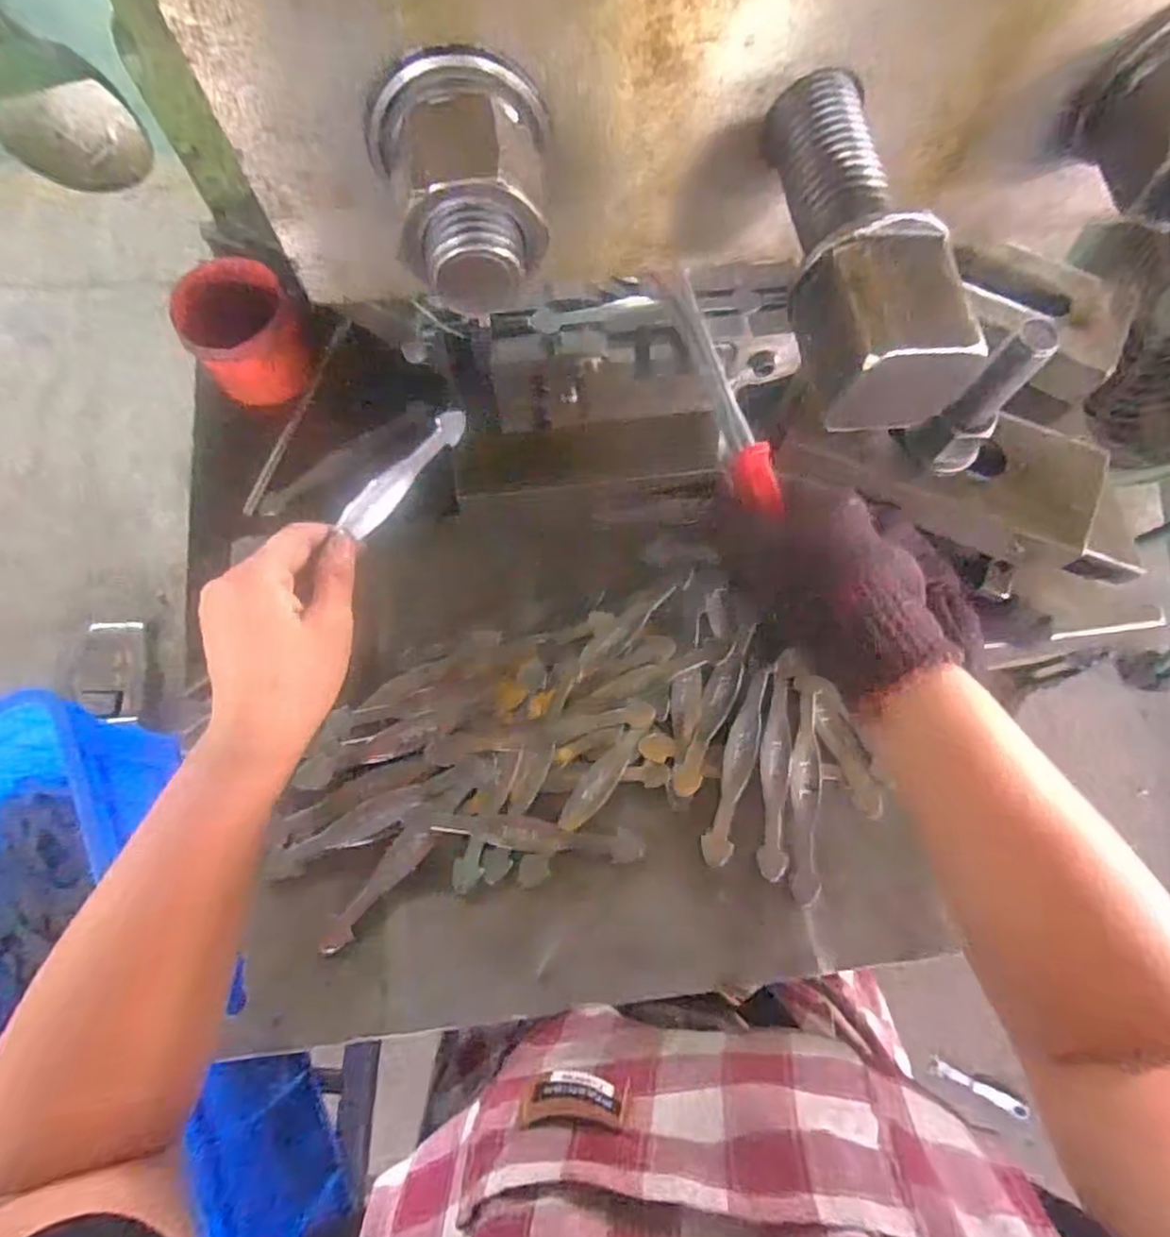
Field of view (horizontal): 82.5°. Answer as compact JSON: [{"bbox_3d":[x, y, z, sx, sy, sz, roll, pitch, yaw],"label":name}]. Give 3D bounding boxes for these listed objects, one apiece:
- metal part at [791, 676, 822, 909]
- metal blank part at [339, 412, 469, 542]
[{"bbox_3d":[0.143,0.107,0.432,0.020,0.008,0.143,6,73,1],"label":"metal part"},{"bbox_3d":[-0.102,-0.083,0.380,0.014,0.017,0.095,34,69,9],"label":"metal blank part"}]

